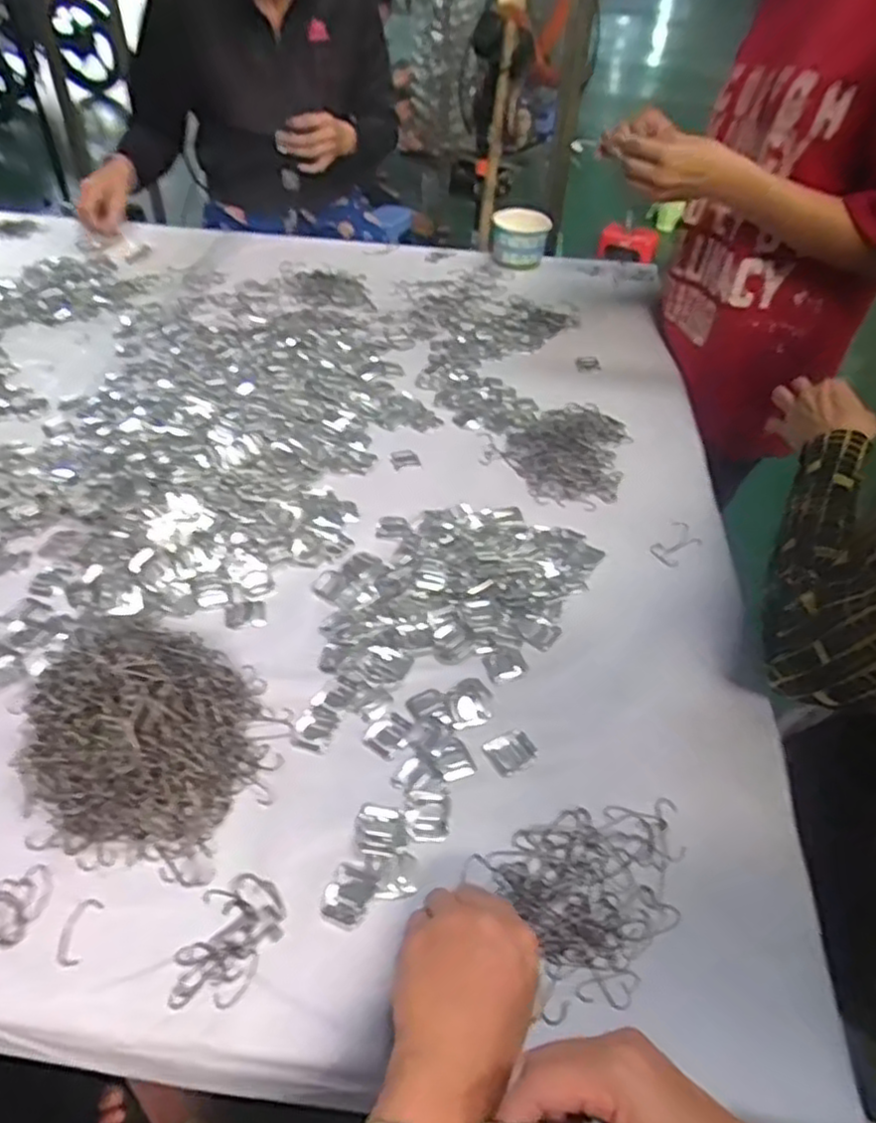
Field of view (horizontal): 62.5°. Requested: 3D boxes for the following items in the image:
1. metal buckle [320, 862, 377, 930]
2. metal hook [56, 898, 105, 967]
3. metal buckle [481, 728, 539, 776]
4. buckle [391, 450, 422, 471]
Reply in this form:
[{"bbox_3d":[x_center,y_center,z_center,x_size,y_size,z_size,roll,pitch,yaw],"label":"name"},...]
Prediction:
[{"bbox_3d":[-0.060,0.222,0.480,0.030,0.004,0.037,17,46,12],"label":"metal buckle"},{"bbox_3d":[-0.234,0.238,0.467,0.019,0.004,0.040,9,45,5],"label":"metal hook"},{"bbox_3d":[0.057,0.149,0.571,0.037,0.004,0.031,-19,50,-22],"label":"metal buckle"},{"bbox_3d":[-0.039,-0.121,0.845,0.033,0.004,0.032,-9,47,-13],"label":"buckle"}]

